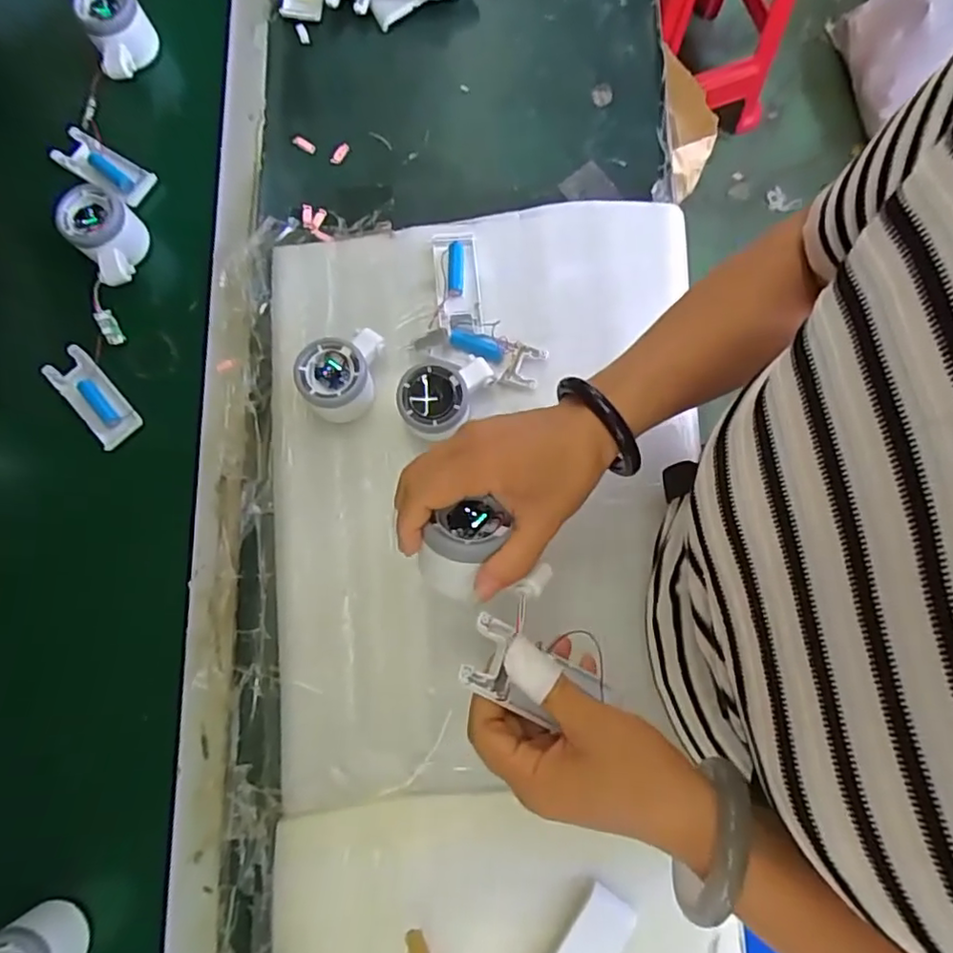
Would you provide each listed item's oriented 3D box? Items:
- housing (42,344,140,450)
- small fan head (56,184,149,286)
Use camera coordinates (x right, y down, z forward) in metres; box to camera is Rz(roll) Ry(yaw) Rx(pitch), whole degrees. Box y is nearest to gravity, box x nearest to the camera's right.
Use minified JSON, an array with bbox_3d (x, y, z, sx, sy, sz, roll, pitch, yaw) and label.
[{"bbox_3d":[-0.354,-0.074,0.548,0.041,0.011,0.100,-42,81,-6],"label":"housing"},{"bbox_3d":[-0.341,-0.222,0.550,0.063,0.048,0.077,-38,81,-6],"label":"small fan head"}]

